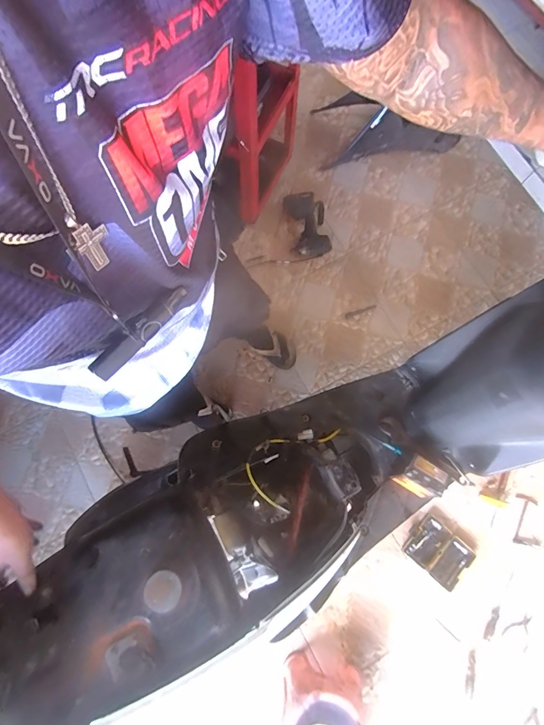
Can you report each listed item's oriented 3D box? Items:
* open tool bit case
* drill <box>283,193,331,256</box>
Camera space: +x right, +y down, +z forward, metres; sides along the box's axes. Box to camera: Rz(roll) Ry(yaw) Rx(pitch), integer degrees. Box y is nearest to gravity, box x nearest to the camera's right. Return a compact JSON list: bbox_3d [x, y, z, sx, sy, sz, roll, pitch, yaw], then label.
[{"bbox_3d":[0.549,0.621,1.277,0.201,0.043,0.156,40,80,9],"label":"open tool bit case"},{"bbox_3d":[0.141,-0.540,1.495,0.153,0.084,0.264,-13,77,-2],"label":"drill"}]

